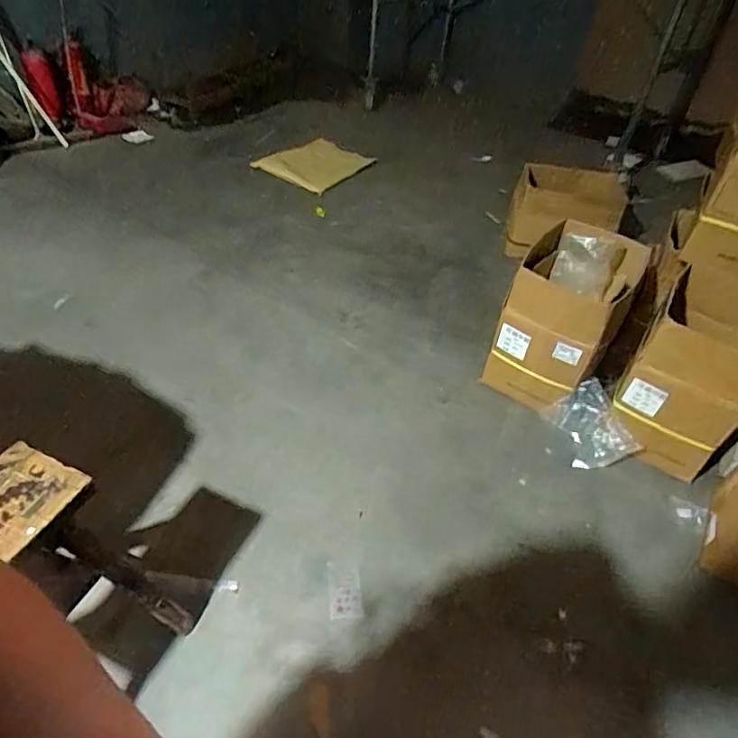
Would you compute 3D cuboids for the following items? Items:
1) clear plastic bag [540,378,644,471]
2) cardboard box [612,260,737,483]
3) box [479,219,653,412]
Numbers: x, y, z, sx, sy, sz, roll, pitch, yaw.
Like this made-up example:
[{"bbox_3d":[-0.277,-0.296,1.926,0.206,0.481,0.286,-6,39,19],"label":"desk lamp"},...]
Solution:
[{"bbox_3d":[0.698,0.182,1.704,0.188,0.165,0.236,-9,46,-16],"label":"clear plastic bag"},{"bbox_3d":[1.020,-0.002,1.688,0.331,0.446,0.461,35,50,26],"label":"cardboard box"},{"bbox_3d":[0.639,-0.174,1.814,0.330,0.476,0.403,28,48,20],"label":"box"}]

